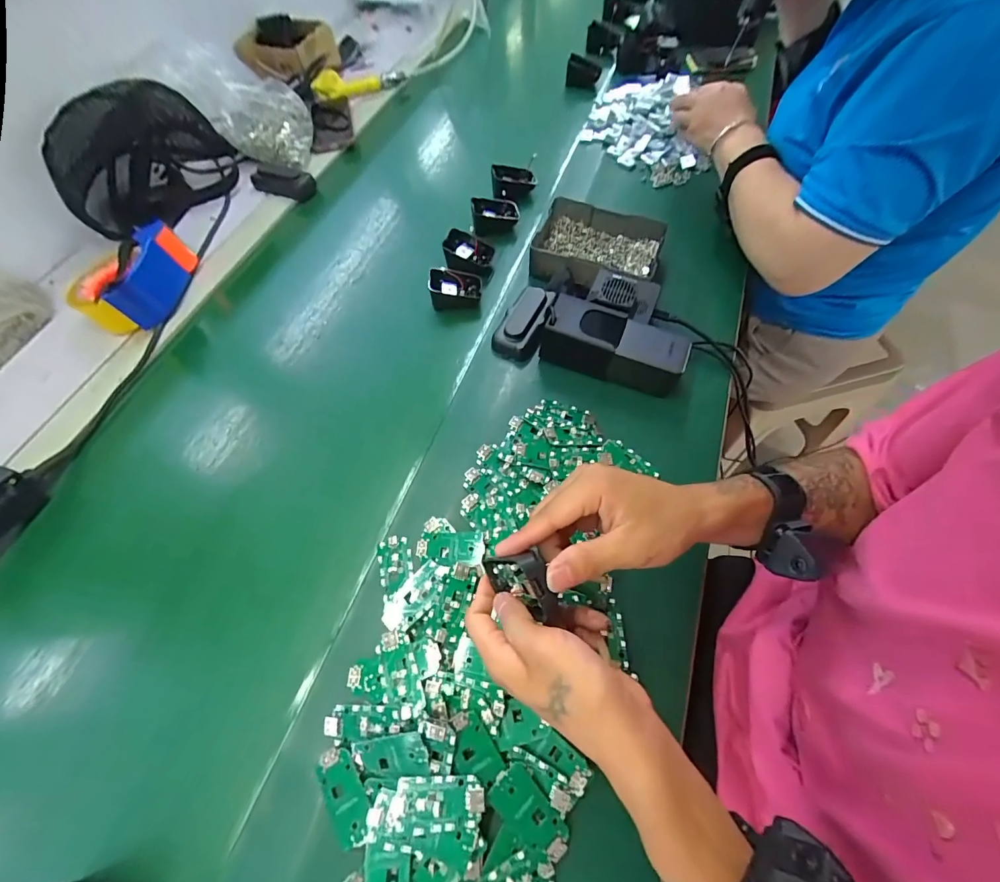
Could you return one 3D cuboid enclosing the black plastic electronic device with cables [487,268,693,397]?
[{"bbox_3d":[0.111,-0.145,0.502,0.218,0.061,0.138,13,63,11],"label":"black plastic electronic device with cables"}]

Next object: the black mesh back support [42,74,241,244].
[{"bbox_3d":[-0.555,-0.441,0.644,0.242,0.141,0.126,-42,67,-17],"label":"black mesh back support"}]

